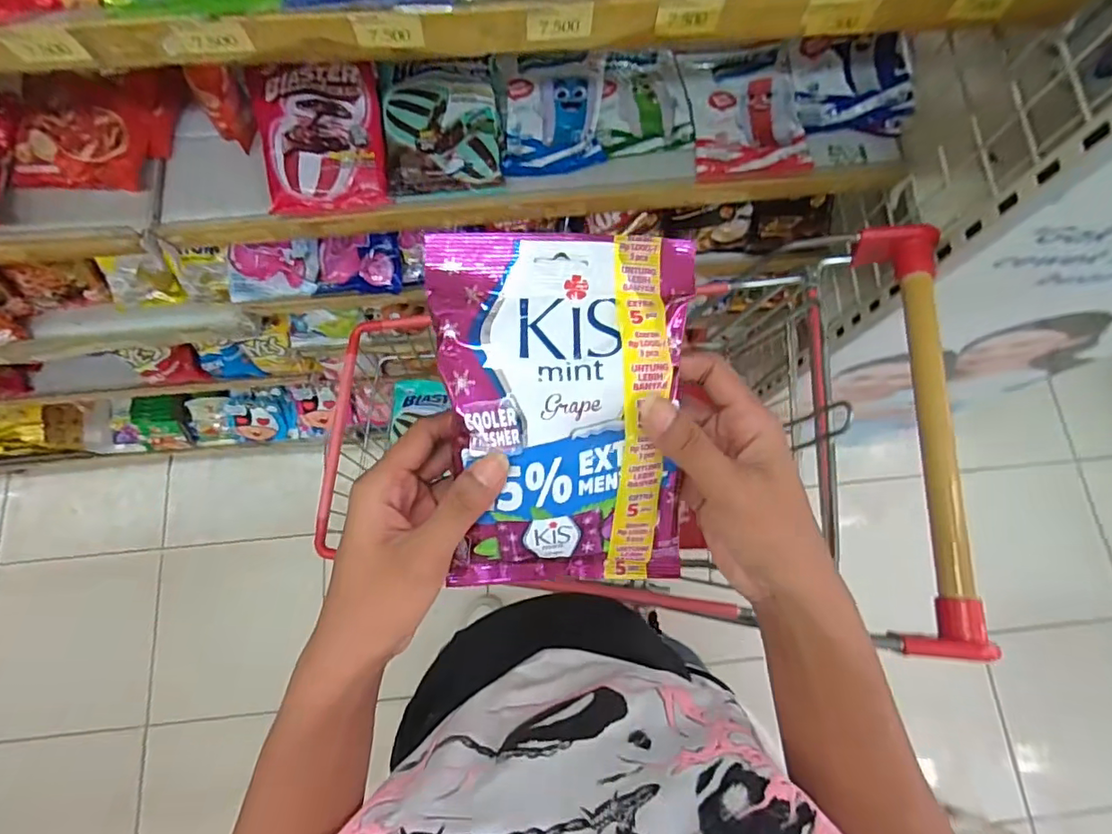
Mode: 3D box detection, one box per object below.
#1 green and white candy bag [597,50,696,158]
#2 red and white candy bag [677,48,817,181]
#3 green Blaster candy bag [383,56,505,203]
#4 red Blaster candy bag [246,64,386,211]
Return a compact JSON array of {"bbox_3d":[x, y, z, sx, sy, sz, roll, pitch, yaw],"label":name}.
[{"bbox_3d":[0.105,-0.398,0.695,0.119,0.022,0.141,-9,75,-4],"label":"green and white candy bag"},{"bbox_3d":[0.233,-0.379,0.687,0.135,0.029,0.169,-7,75,-4],"label":"red and white candy bag"},{"bbox_3d":[-0.134,-0.340,0.661,0.134,0.040,0.148,-4,75,-3],"label":"green Blaster candy bag"},{"bbox_3d":[-0.272,-0.317,0.648,0.135,0.040,0.155,-6,93,-10],"label":"red Blaster candy bag"}]

